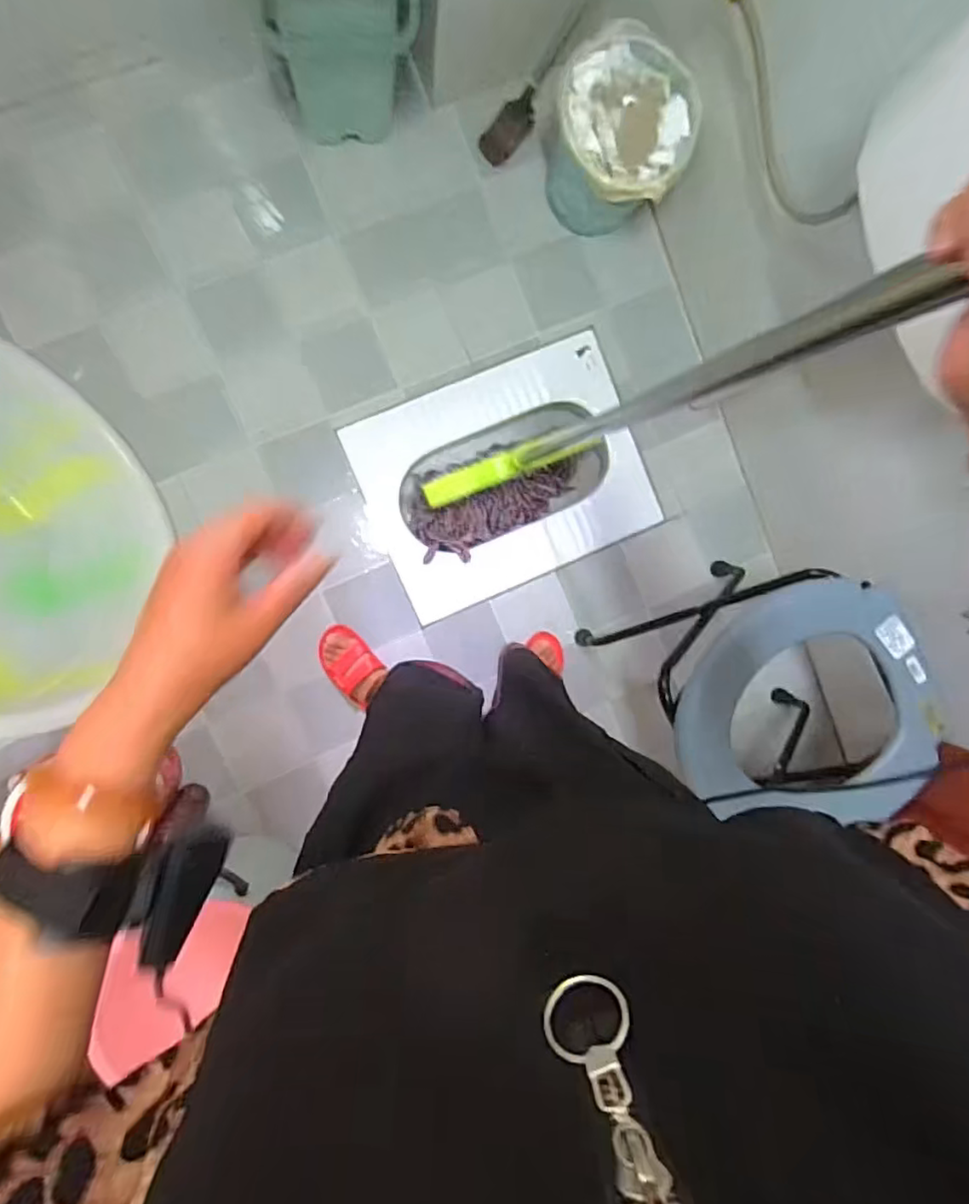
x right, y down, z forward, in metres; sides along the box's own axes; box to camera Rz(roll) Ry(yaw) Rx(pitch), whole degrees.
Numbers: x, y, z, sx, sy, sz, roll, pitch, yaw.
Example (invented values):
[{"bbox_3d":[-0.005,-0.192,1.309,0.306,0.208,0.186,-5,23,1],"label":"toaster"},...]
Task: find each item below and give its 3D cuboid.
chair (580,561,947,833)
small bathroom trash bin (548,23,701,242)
[{"bbox_3d":[0.444,0.153,1.115,0.397,0.452,0.393,-13,96,-5],"label":"chair"},{"bbox_3d":[0.227,-0.818,1.137,0.232,0.235,0.232,-1,95,-6],"label":"small bathroom trash bin"}]

